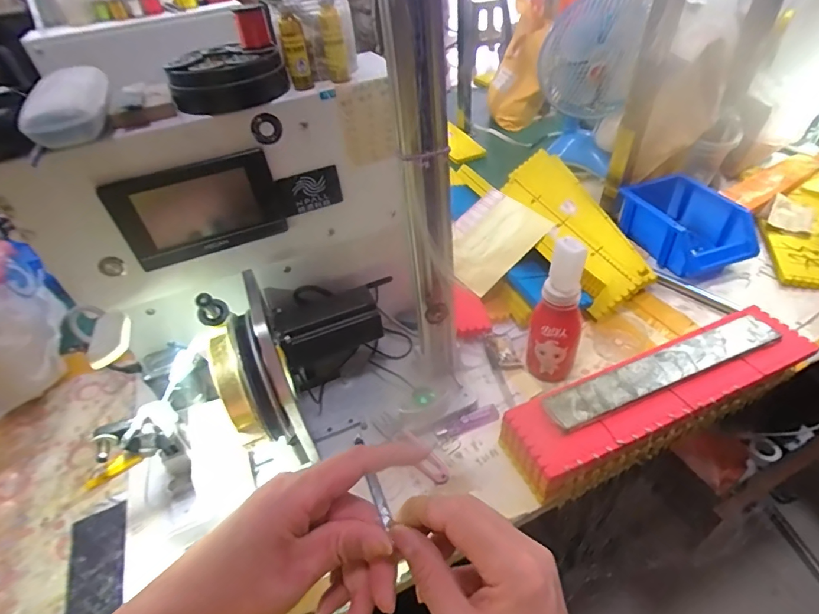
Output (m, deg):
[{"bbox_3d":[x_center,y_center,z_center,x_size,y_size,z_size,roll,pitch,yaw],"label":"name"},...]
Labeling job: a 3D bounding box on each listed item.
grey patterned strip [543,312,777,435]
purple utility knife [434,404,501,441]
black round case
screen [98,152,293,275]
[{"bbox_3d":[0.272,0.064,0.484,0.280,0.006,0.042,-18,44,-13],"label":"grey patterned strip"},{"bbox_3d":[0.068,0.134,0.530,0.079,0.010,0.019,-20,45,-13],"label":"purple utility knife"},{"bbox_3d":[-0.160,-0.198,0.395,0.076,0.035,0.083,-4,43,4],"label":"black round case"},{"bbox_3d":[-0.192,-0.091,0.421,0.135,0.085,0.030,-16,44,-10],"label":"screen"}]

